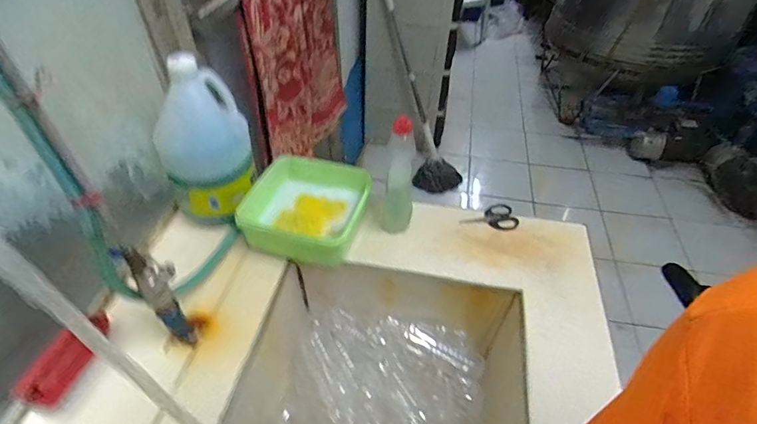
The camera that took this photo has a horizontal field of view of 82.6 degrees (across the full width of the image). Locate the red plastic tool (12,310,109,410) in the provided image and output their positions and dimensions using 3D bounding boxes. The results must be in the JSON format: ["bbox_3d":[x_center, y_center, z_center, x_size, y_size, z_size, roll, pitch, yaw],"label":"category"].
[{"bbox_3d":[-0.424,0.193,0.587,0.030,0.057,0.128,-2,48,39],"label":"red plastic tool"}]

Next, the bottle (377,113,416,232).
[{"bbox_3d":[0.031,-0.059,0.737,0.063,0.209,0.058,3,44,3],"label":"bottle"}]

